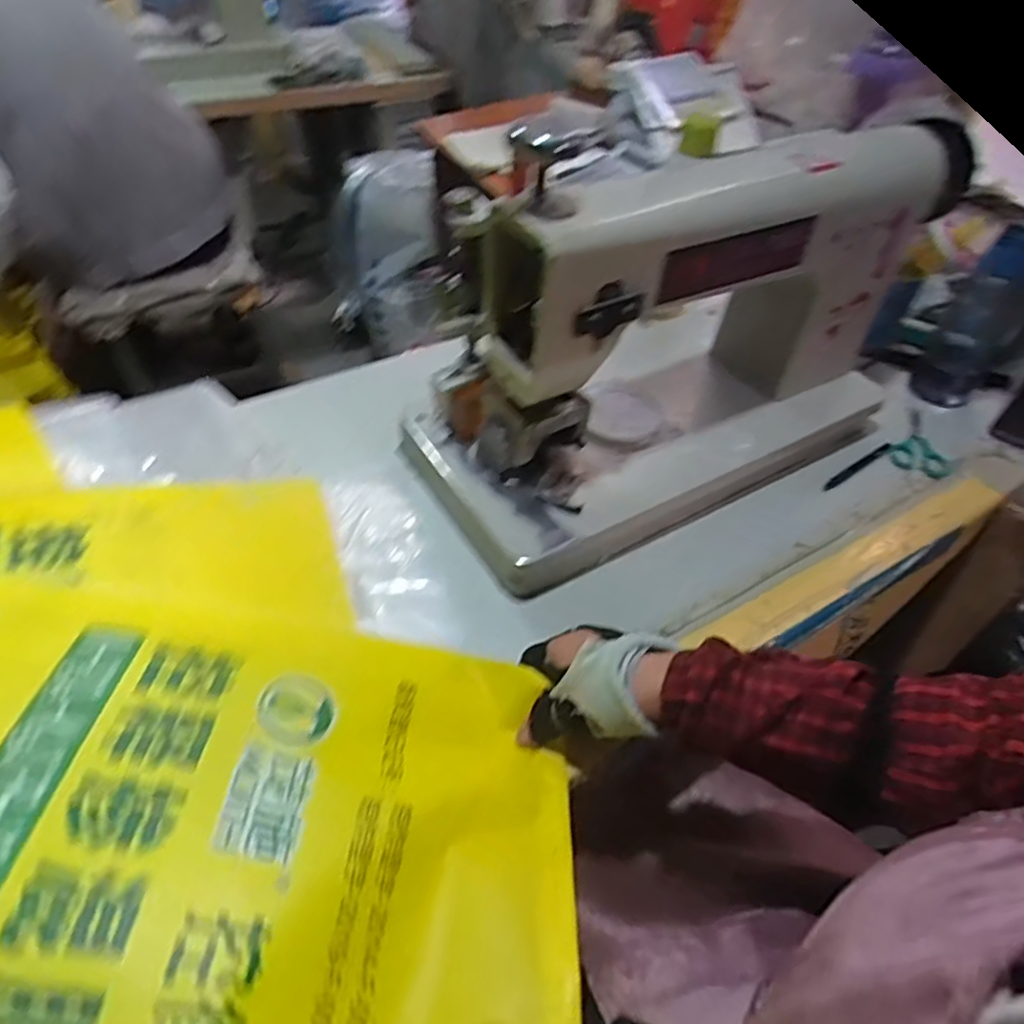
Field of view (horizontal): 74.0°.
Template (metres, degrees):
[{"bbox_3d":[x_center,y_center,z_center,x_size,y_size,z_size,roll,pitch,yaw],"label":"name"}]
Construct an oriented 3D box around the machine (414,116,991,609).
[{"bbox_3d":[0.191,-0.191,0.675,0.560,0.289,0.218,-22,52,-24],"label":"machine"}]

